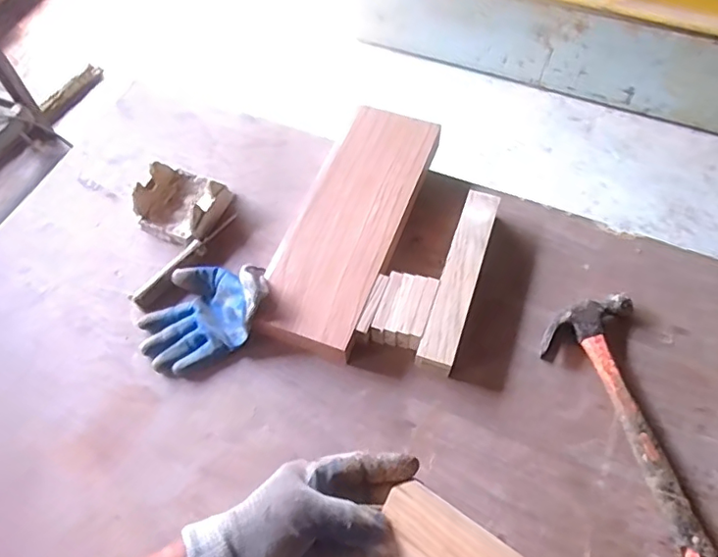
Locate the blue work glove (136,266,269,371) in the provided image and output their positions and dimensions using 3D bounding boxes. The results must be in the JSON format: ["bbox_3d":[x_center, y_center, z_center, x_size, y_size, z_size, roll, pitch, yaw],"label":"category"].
[{"bbox_3d":[-0.202,0.034,0.708,0.173,0.066,0.132,-21,62,-9],"label":"blue work glove"}]

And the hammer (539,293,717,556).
[{"bbox_3d":[0.288,0.160,0.622,0.116,0.027,0.293,-4,60,0],"label":"hammer"}]

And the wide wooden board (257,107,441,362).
[{"bbox_3d":[-0.010,-0.078,0.751,0.138,0.048,0.367,18,63,12],"label":"wide wooden board"}]

